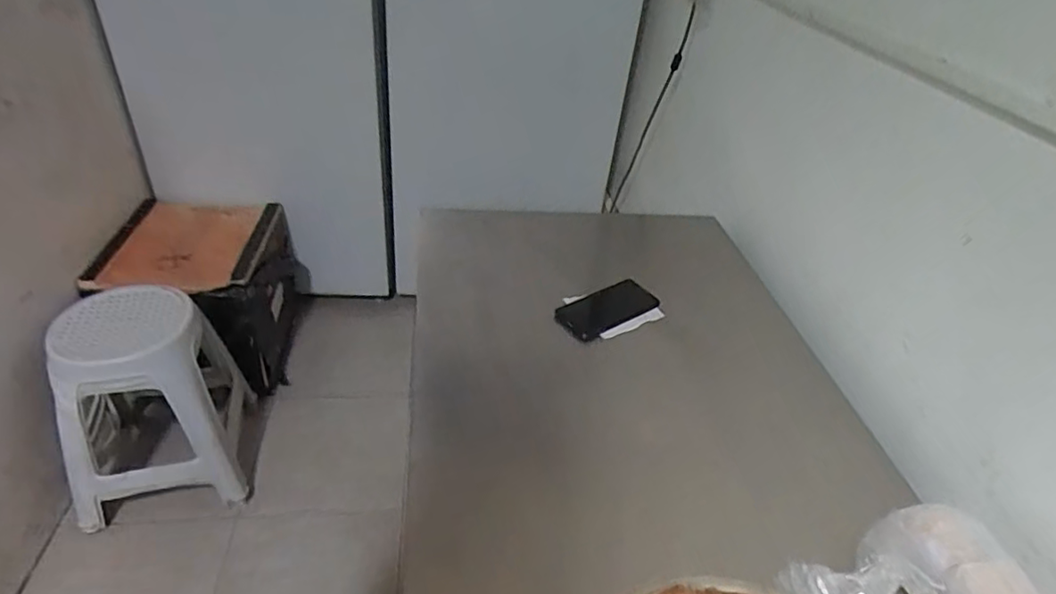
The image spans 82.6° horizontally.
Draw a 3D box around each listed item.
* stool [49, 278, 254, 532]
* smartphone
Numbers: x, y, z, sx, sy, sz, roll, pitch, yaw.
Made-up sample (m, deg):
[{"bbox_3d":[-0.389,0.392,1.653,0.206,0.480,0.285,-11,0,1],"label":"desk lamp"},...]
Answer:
[{"bbox_3d":[-0.885,0.245,1.436,0.360,0.475,0.360,-4,37,-14],"label":"stool"},{"bbox_3d":[0.124,0.018,0.948,0.153,0.016,0.081,-25,48,-21],"label":"smartphone"}]

